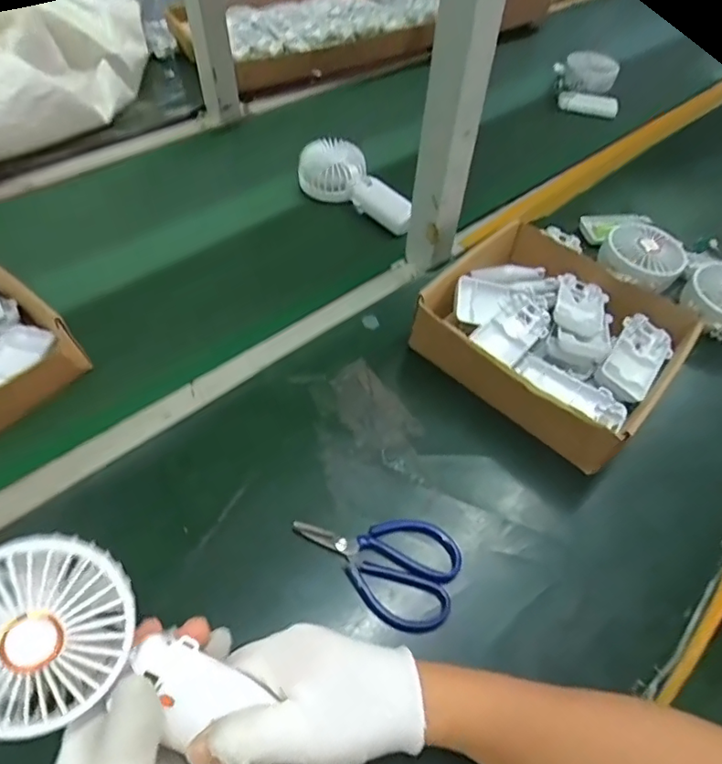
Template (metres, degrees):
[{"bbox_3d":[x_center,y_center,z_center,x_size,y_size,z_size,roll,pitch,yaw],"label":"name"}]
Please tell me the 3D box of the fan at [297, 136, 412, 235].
[{"bbox_3d":[-0.006,-0.243,0.676,0.067,0.055,0.170,-34,60,-27],"label":"fan"}]

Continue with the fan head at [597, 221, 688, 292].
[{"bbox_3d":[0.325,-0.148,0.620,0.083,0.037,0.086,2,50,-2],"label":"fan head"}]

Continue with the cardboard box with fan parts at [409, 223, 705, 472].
[{"bbox_3d":[0.183,-0.046,0.524,0.213,0.079,0.185,36,57,24],"label":"cardboard box with fan parts"}]

